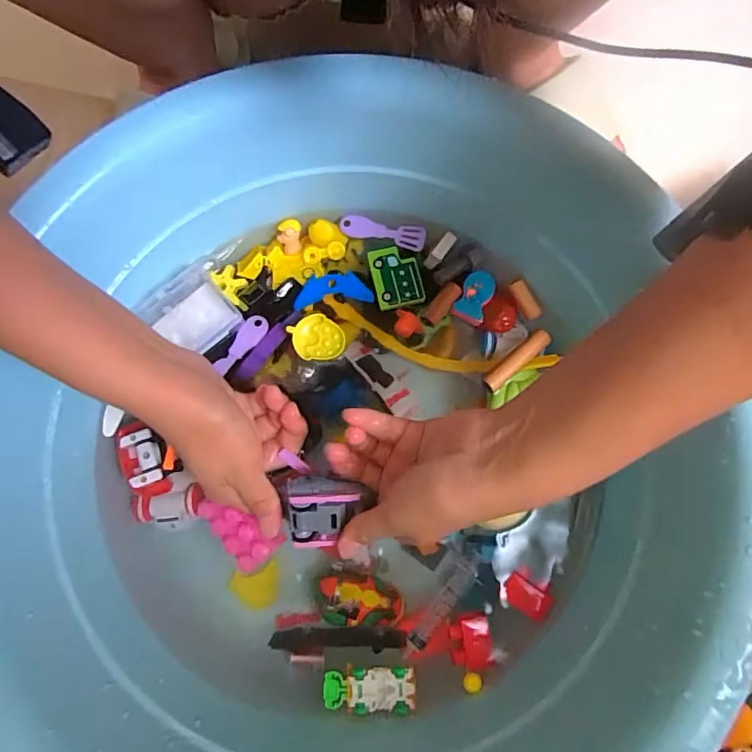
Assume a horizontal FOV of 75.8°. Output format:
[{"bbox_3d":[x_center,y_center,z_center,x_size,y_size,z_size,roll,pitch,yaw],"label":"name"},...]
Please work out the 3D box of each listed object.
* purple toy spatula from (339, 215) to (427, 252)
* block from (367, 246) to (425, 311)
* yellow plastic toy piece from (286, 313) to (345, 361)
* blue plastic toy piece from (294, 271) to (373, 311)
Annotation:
[{"bbox_3d":[0.005,-0.113,0.377,0.067,0.008,0.018,10,78,2],"label":"purple toy spatula"},{"bbox_3d":[0.015,-0.076,0.369,0.036,0.004,0.048,-12,79,-3],"label":"block"},{"bbox_3d":[-0.043,-0.028,0.359,0.037,0.014,0.034,0,78,0],"label":"yellow plastic toy piece"},{"bbox_3d":[-0.034,-0.066,0.373,0.059,0.009,0.023,-9,78,-2],"label":"blue plastic toy piece"}]

